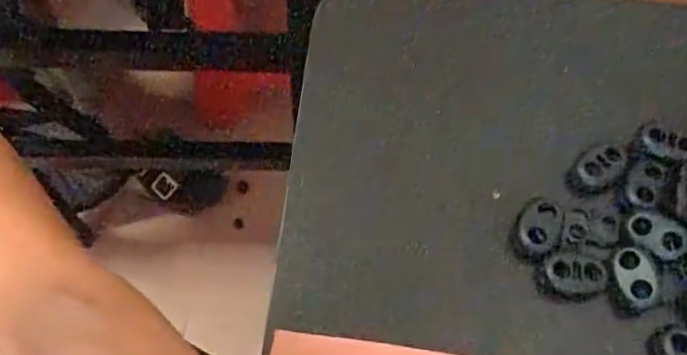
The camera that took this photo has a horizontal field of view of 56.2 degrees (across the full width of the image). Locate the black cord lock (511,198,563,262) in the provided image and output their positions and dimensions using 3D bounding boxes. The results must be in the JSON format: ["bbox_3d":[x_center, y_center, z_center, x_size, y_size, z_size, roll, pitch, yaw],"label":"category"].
[{"bbox_3d":[0.065,0.017,0.214,0.014,0.004,0.022,27,64,13],"label":"black cord lock"}]

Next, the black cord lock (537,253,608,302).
[{"bbox_3d":[0.075,0.033,0.211,0.021,0.006,0.014,2,61,0],"label":"black cord lock"}]

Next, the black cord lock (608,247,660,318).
[{"bbox_3d":[0.094,0.033,0.207,0.015,0.004,0.021,-6,62,-5],"label":"black cord lock"}]

